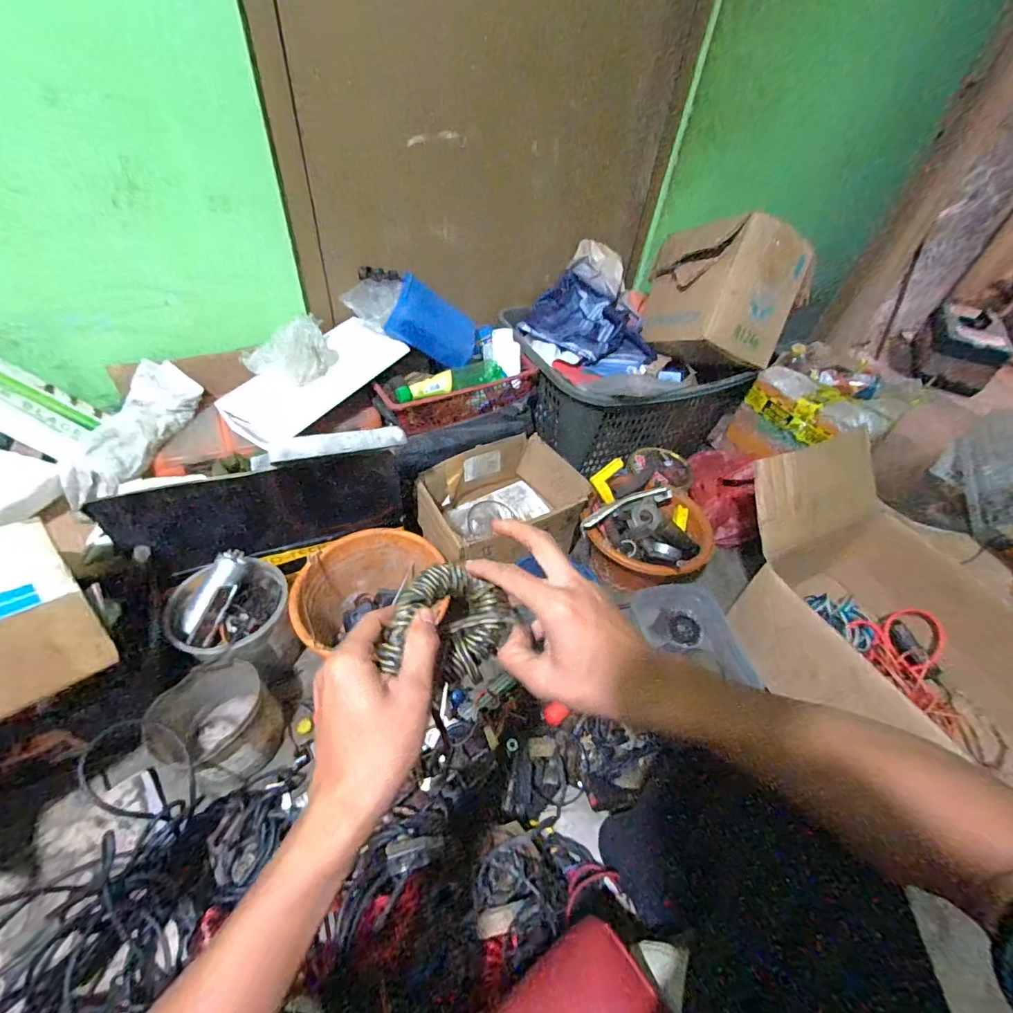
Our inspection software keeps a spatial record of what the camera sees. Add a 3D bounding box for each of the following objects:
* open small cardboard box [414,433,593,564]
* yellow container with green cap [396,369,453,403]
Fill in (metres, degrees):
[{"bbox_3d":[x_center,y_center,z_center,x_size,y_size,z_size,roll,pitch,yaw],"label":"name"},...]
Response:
[{"bbox_3d":[-0.008,0.008,0.957,0.306,0.152,0.242,-22,53,-25],"label":"open small cardboard box"},{"bbox_3d":[-0.162,-0.237,0.914,0.114,0.034,0.035,-15,50,-20],"label":"yellow container with green cap"}]

